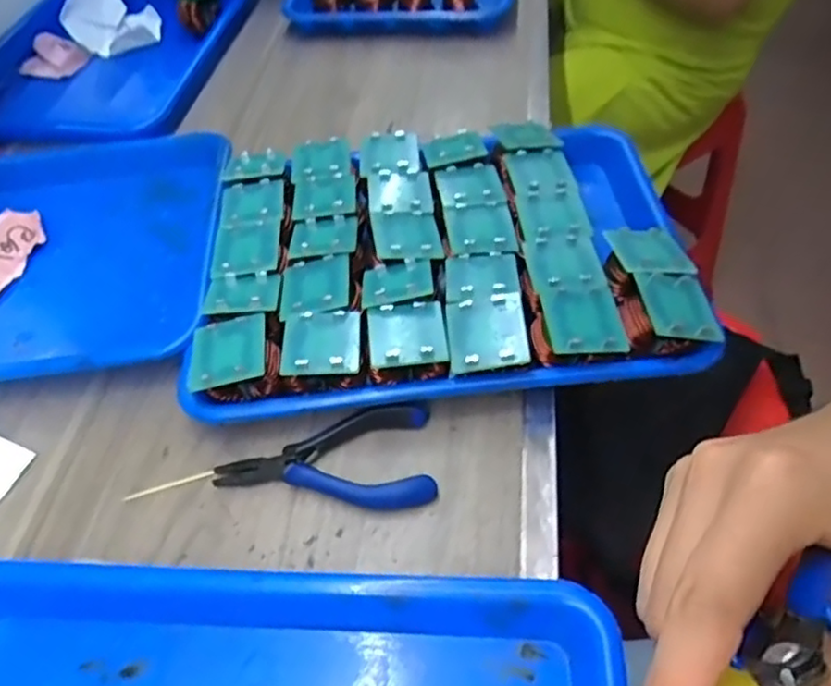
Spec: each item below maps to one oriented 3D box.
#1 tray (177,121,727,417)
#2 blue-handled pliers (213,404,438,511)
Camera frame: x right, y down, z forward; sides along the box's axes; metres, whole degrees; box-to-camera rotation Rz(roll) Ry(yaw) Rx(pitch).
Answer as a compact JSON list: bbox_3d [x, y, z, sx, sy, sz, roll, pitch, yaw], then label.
[{"bbox_3d":[0.017,-0.064,0.451,0.302,0.057,0.241,-3,51,2],"label":"tray"},{"bbox_3d":[-0.053,0.070,0.380,0.124,0.019,0.058,-7,51,-1],"label":"blue-handled pliers"}]

